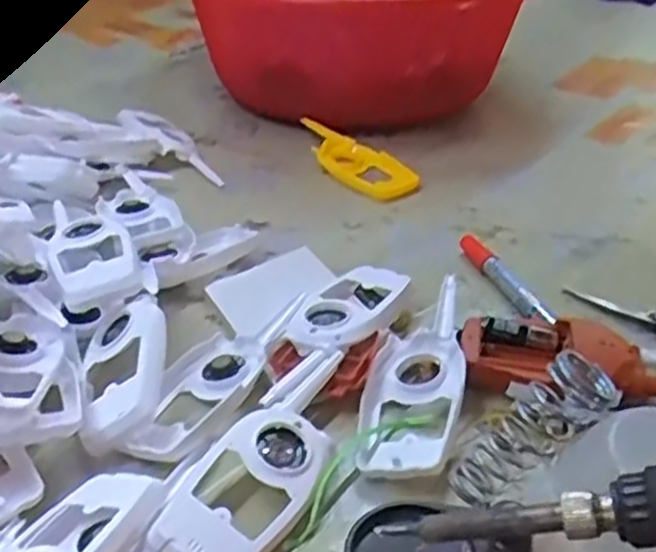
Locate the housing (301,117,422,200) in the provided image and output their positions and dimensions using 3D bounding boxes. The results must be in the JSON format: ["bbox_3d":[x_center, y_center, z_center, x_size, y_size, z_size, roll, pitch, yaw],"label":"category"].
[{"bbox_3d":[0.025,-0.118,0.773,0.068,0.024,0.146,-14,35,-22],"label":"housing"}]

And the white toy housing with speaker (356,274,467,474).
[{"bbox_3d":[0.057,0.060,0.488,0.058,0.033,0.165,9,33,13],"label":"white toy housing with speaker"}]

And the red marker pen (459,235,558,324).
[{"bbox_3d":[0.133,0.003,0.595,0.014,0.019,0.131,-9,33,-15],"label":"red marker pen"}]

